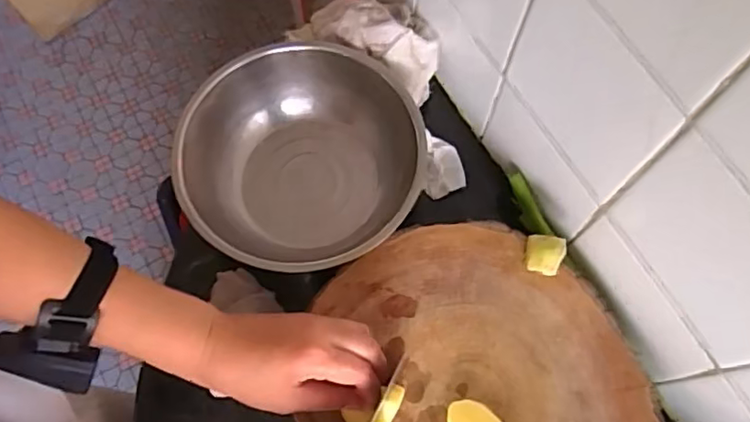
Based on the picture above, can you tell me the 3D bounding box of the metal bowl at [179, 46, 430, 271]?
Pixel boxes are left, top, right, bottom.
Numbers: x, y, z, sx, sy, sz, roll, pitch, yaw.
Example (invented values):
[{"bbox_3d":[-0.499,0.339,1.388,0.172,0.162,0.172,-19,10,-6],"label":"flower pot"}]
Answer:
[{"bbox_3d":[-0.078,-0.044,0.635,0.216,0.123,0.241,20,71,8],"label":"metal bowl"}]

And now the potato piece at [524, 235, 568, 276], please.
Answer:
[{"bbox_3d":[0.156,0.040,0.543,0.033,0.016,0.033,8,70,3],"label":"potato piece"}]

